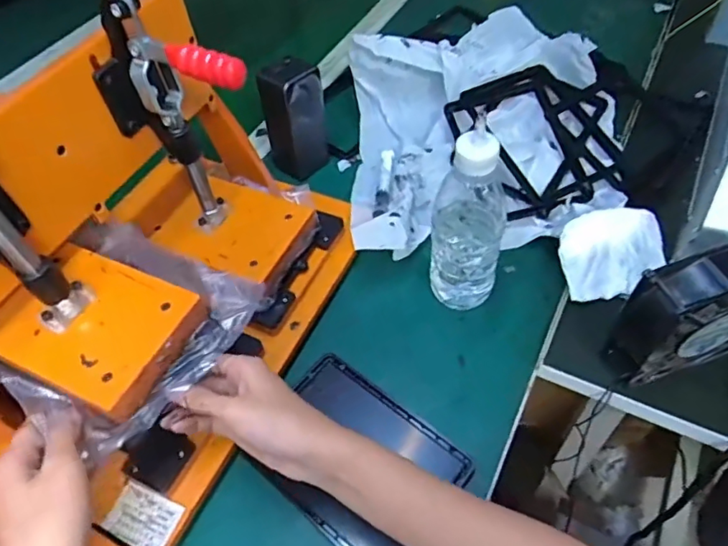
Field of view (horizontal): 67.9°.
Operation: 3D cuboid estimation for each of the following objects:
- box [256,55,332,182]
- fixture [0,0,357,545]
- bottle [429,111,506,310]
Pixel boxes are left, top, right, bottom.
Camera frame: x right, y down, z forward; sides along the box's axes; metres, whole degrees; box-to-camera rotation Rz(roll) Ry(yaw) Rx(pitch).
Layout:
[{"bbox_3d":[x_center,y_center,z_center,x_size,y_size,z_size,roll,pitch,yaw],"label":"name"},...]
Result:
[{"bbox_3d":[-0.079,-0.175,0.622,0.066,0.127,0.049,-37,58,-22],"label":"box"},{"bbox_3d":[-0.159,-0.035,0.409,0.177,0.282,0.346,20,57,19],"label":"fixture"},{"bbox_3d":[0.092,-0.049,0.475,0.060,0.185,0.065,6,53,10],"label":"bottle"}]

